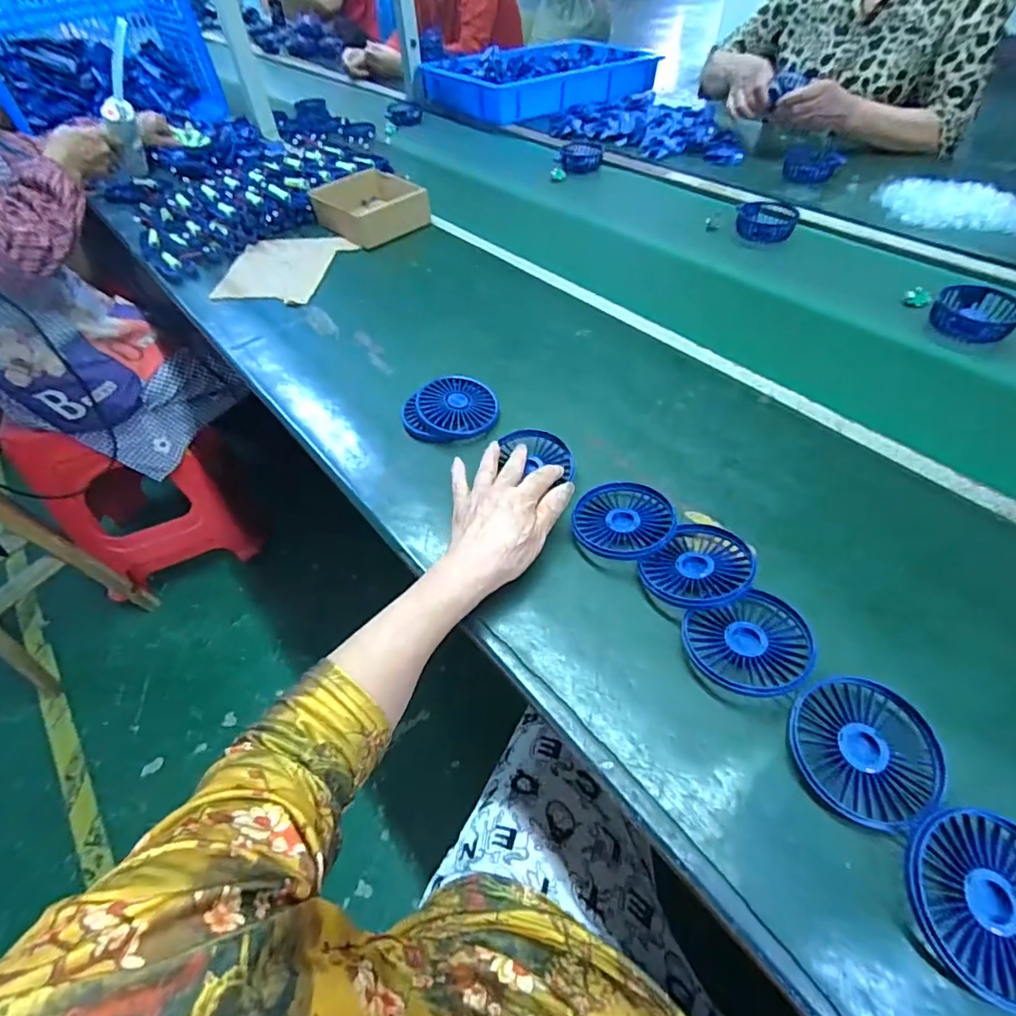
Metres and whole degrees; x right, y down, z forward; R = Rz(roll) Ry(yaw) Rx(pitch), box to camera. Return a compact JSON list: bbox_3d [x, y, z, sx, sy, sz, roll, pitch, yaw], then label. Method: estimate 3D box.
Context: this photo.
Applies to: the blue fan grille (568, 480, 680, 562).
[{"bbox_3d":[0.102,0.006,0.469,0.085,0.011,0.079,12,52,13],"label":"blue fan grille"}]

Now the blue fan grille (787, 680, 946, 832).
[{"bbox_3d":[0.229,0.157,0.347,0.086,0.019,0.085,-2,50,2],"label":"blue fan grille"}]

